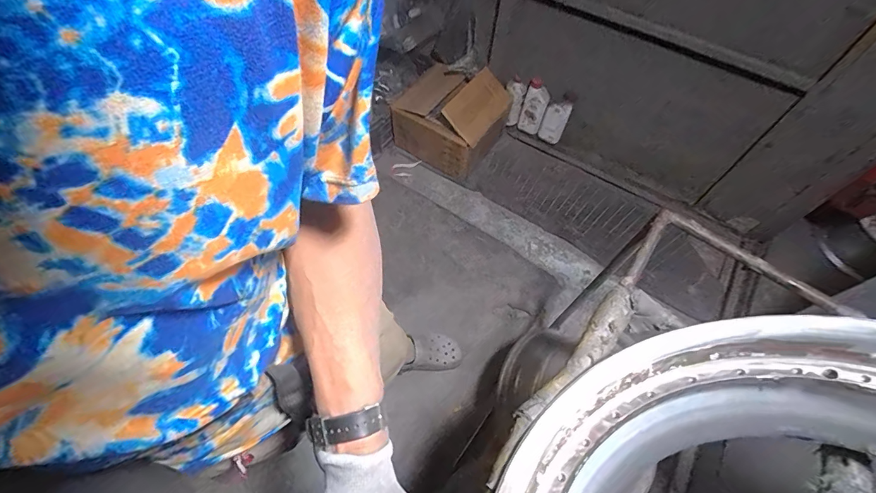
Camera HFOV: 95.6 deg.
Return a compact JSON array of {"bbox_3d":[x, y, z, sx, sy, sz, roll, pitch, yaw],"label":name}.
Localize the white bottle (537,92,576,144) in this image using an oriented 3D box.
[{"bbox_3d":[0.489,-0.520,1.664,0.098,0.216,0.054,14,58,8],"label":"white bottle"}]

